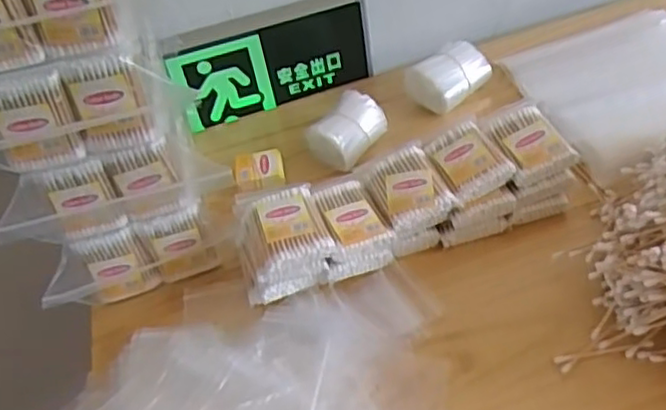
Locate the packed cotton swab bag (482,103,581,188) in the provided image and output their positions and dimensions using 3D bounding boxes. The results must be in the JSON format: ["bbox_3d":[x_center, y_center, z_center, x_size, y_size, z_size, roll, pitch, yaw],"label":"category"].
[{"bbox_3d":[0.172,-0.056,0.590,0.056,0.016,0.074,-20,51,-1],"label":"packed cotton swab bag"}]

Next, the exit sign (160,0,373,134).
[{"bbox_3d":[-0.065,-0.157,0.739,0.215,0.113,0.020,-18,44,-5],"label":"exit sign"}]

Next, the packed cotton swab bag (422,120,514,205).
[{"bbox_3d":[0.116,-0.041,0.582,0.057,0.012,0.079,-25,52,-3],"label":"packed cotton swab bag"}]

